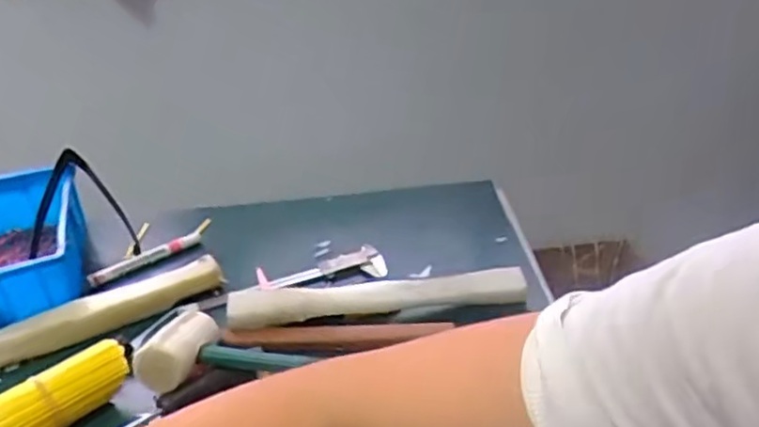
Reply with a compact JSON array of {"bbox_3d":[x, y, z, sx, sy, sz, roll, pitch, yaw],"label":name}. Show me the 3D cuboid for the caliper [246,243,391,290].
[{"bbox_3d":[-0.068,0.065,0.780,0.171,0.020,0.057,-8,26,-7],"label":"caliper"}]

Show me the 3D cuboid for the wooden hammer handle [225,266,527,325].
[{"bbox_3d":[-0.001,0.082,0.683,0.291,0.038,0.026,-6,26,-3],"label":"wooden hammer handle"}]

